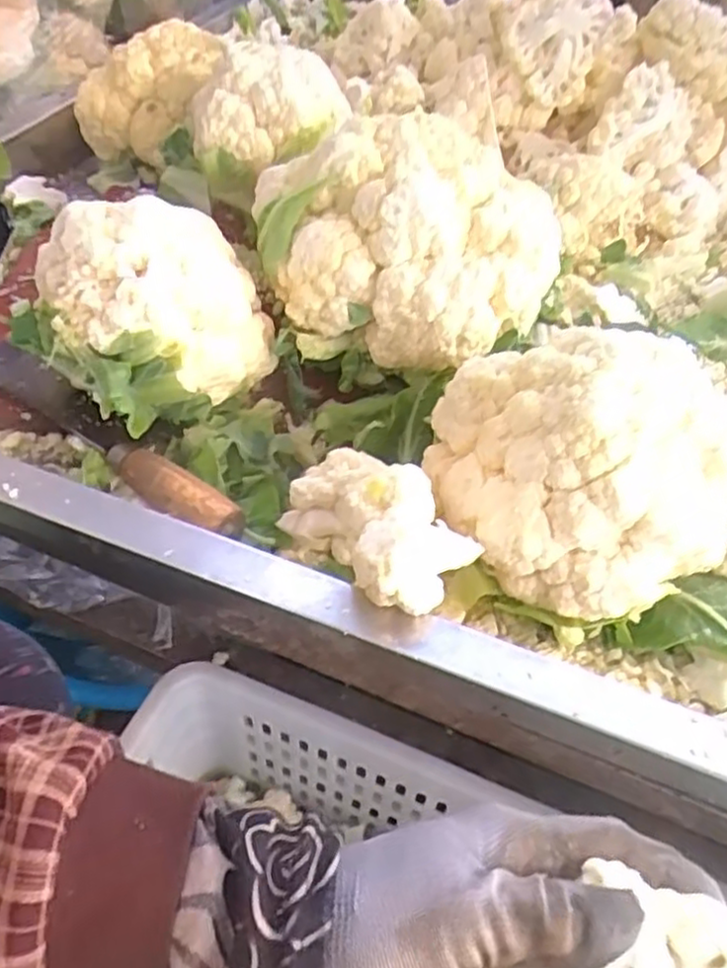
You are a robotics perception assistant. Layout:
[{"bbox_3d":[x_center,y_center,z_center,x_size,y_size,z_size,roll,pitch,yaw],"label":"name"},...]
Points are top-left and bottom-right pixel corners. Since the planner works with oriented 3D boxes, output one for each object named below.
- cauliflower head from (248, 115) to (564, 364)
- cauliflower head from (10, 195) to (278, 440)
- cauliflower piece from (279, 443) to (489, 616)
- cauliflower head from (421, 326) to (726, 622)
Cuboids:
[{"bbox_3d":[0.038,-0.167,0.508,0.171,0.113,0.158,-34,59,-29],"label":"cauliflower head"},{"bbox_3d":[-0.139,-0.117,0.485,0.127,0.113,0.140,37,56,25],"label":"cauliflower head"},{"bbox_3d":[0.005,0.027,0.422,0.065,0.075,0.129,-24,32,-23],"label":"cauliflower piece"},{"bbox_3d":[0.126,-0.001,0.412,0.168,0.123,0.123,4,48,-1],"label":"cauliflower head"}]

